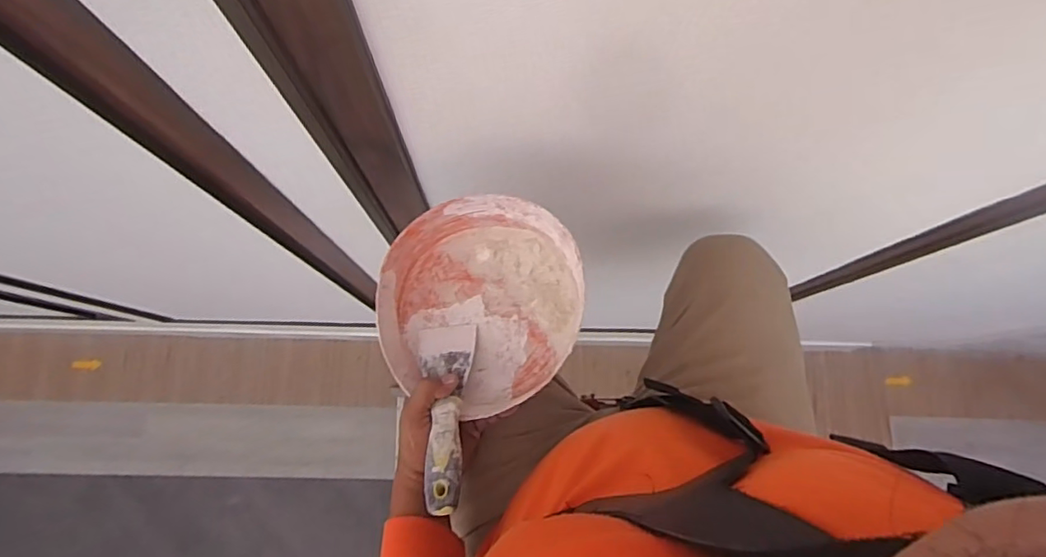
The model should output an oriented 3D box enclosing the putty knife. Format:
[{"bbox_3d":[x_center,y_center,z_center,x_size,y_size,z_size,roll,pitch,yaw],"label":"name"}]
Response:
[{"bbox_3d":[-0.074,0.124,0.544,0.057,0.024,0.186,-3,45,-2],"label":"putty knife"}]

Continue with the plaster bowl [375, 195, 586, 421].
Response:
[{"bbox_3d":[-0.041,0.026,0.584,0.194,0.068,0.201,0,78,-1],"label":"plaster bowl"}]

